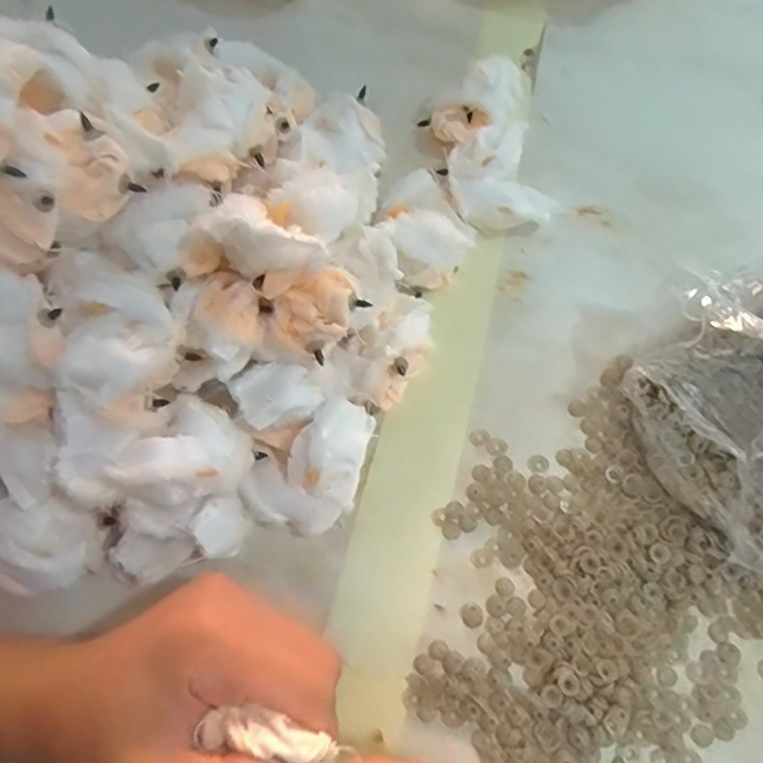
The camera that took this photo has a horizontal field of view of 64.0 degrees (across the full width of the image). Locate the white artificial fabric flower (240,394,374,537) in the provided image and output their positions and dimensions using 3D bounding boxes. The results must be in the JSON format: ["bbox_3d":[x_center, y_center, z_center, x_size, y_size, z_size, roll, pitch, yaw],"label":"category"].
[{"bbox_3d":[-0.031,0.045,0.292,0.068,0.041,0.043,-32,72,-11],"label":"white artificial fabric flower"}]

